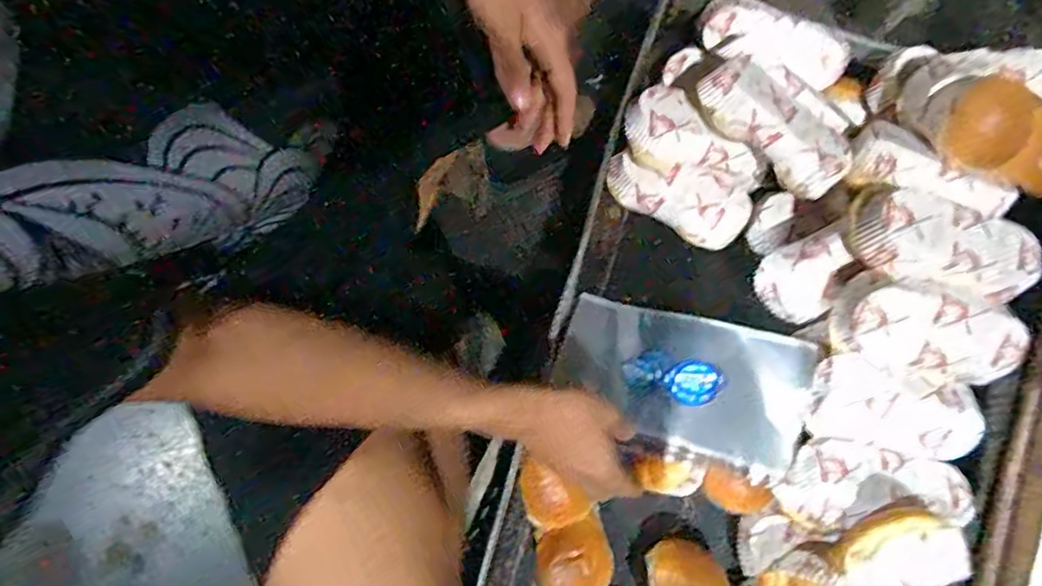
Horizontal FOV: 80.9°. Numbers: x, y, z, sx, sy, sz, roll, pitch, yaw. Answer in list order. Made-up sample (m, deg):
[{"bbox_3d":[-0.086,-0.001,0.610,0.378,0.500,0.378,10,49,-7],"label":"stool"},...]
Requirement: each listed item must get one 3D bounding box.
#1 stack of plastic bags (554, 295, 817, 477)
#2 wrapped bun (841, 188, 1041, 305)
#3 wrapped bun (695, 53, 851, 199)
[{"bbox_3d":[0.137,0.076,0.548,0.213,0.023,0.116,11,78,25],"label":"stack of plastic bags"},{"bbox_3d":[0.338,-0.038,0.491,0.147,0.050,0.070,15,79,2],"label":"wrapped bun"},{"bbox_3d":[0.221,-0.147,0.526,0.138,0.041,0.064,40,81,7],"label":"wrapped bun"}]

